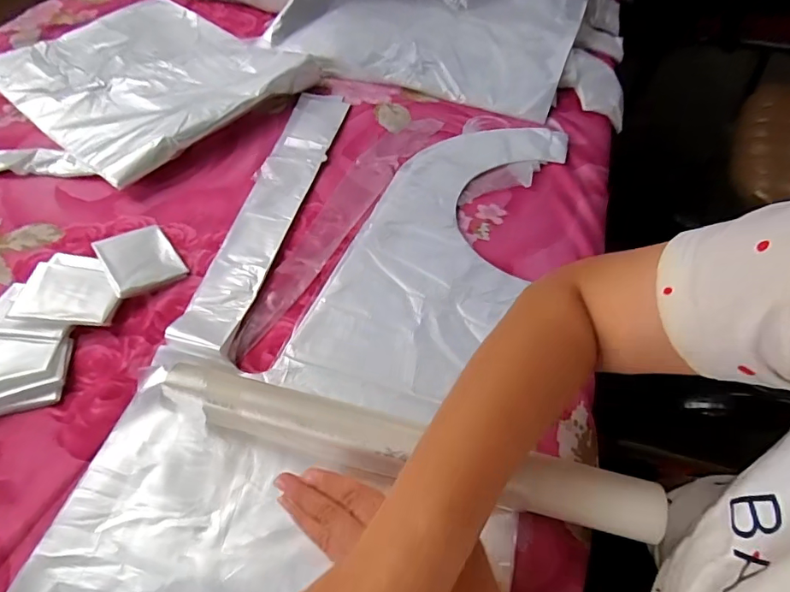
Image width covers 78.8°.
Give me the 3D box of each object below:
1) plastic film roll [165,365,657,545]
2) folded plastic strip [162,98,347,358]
[{"bbox_3d":[0.002,0.111,0.349,0.355,0.032,0.043,13,55,8],"label":"plastic film roll"},{"bbox_3d":[-0.131,-0.107,0.527,0.063,0.013,0.402,10,54,6],"label":"folded plastic strip"}]

